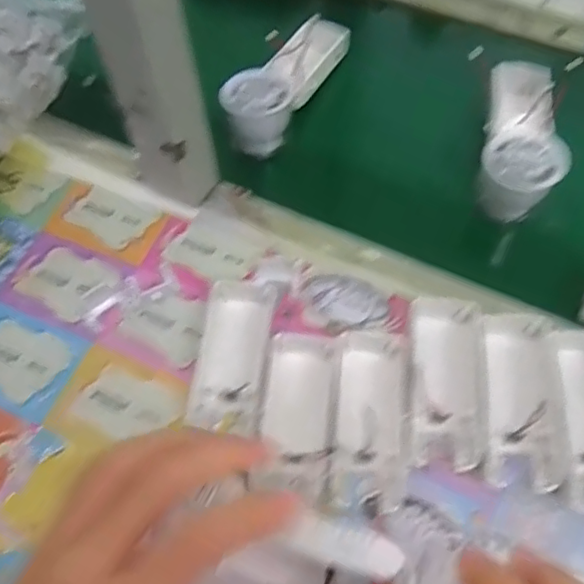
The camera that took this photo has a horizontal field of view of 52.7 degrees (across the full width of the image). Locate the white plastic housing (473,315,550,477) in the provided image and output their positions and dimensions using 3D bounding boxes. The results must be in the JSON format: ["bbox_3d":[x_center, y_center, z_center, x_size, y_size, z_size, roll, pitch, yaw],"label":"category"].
[{"bbox_3d":[0.147,0.067,0.379,0.047,0.031,0.111,6,61,4],"label":"white plastic housing"}]

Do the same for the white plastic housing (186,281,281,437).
[{"bbox_3d":[-0.038,0.045,0.402,0.045,0.028,0.101,7,63,6],"label":"white plastic housing"}]

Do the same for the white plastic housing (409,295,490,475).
[{"bbox_3d":[0.101,0.058,0.392,0.047,0.028,0.112,5,63,5],"label":"white plastic housing"}]

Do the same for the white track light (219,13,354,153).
[{"bbox_3d":[-0.005,-0.194,0.534,0.053,0.048,0.159,26,67,15],"label":"white track light"}]

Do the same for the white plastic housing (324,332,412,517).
[{"bbox_3d":[0.051,0.082,0.379,0.046,0.026,0.109,7,63,6],"label":"white plastic housing"}]

